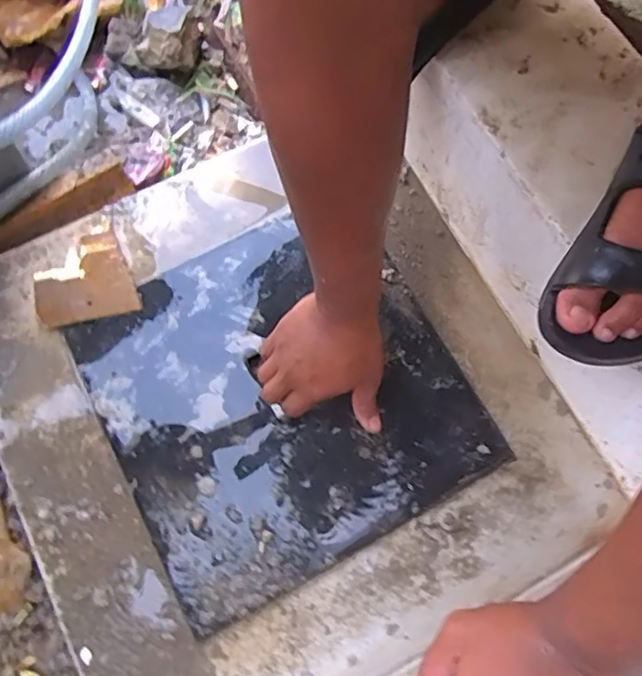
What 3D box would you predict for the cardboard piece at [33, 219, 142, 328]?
[{"bbox_3d":[-0.250,-0.058,0.607,0.097,0.009,0.099,-25,75,-5],"label":"cardboard piece"}]

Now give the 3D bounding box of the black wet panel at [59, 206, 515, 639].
[{"bbox_3d":[-0.044,0.050,0.580,0.331,0.014,0.334,-29,75,-6],"label":"black wet panel"}]

